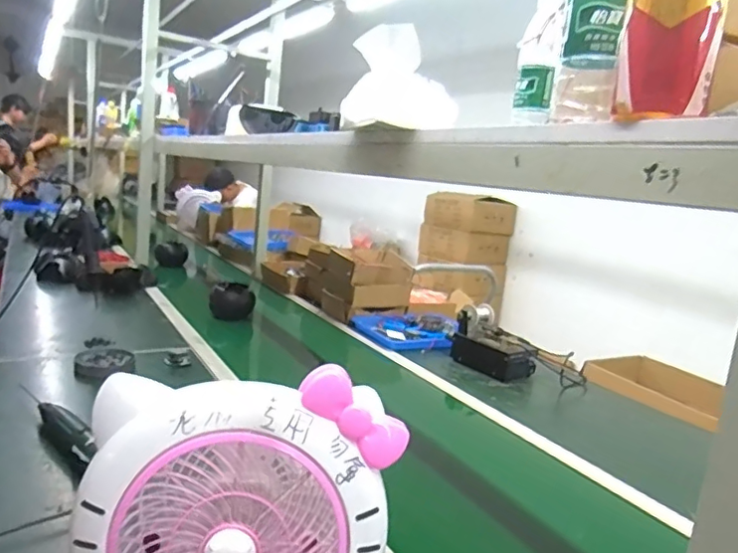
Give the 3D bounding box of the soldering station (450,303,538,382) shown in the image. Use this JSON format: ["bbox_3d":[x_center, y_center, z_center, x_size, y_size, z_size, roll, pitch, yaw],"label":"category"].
[{"bbox_3d":[0.310,0.162,1.387,0.109,0.131,0.193,-2,13,-36],"label":"soldering station"}]

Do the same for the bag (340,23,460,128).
[{"bbox_3d":[0.035,-0.232,0.663,0.095,0.108,0.125,2,11,-21],"label":"bag"}]

